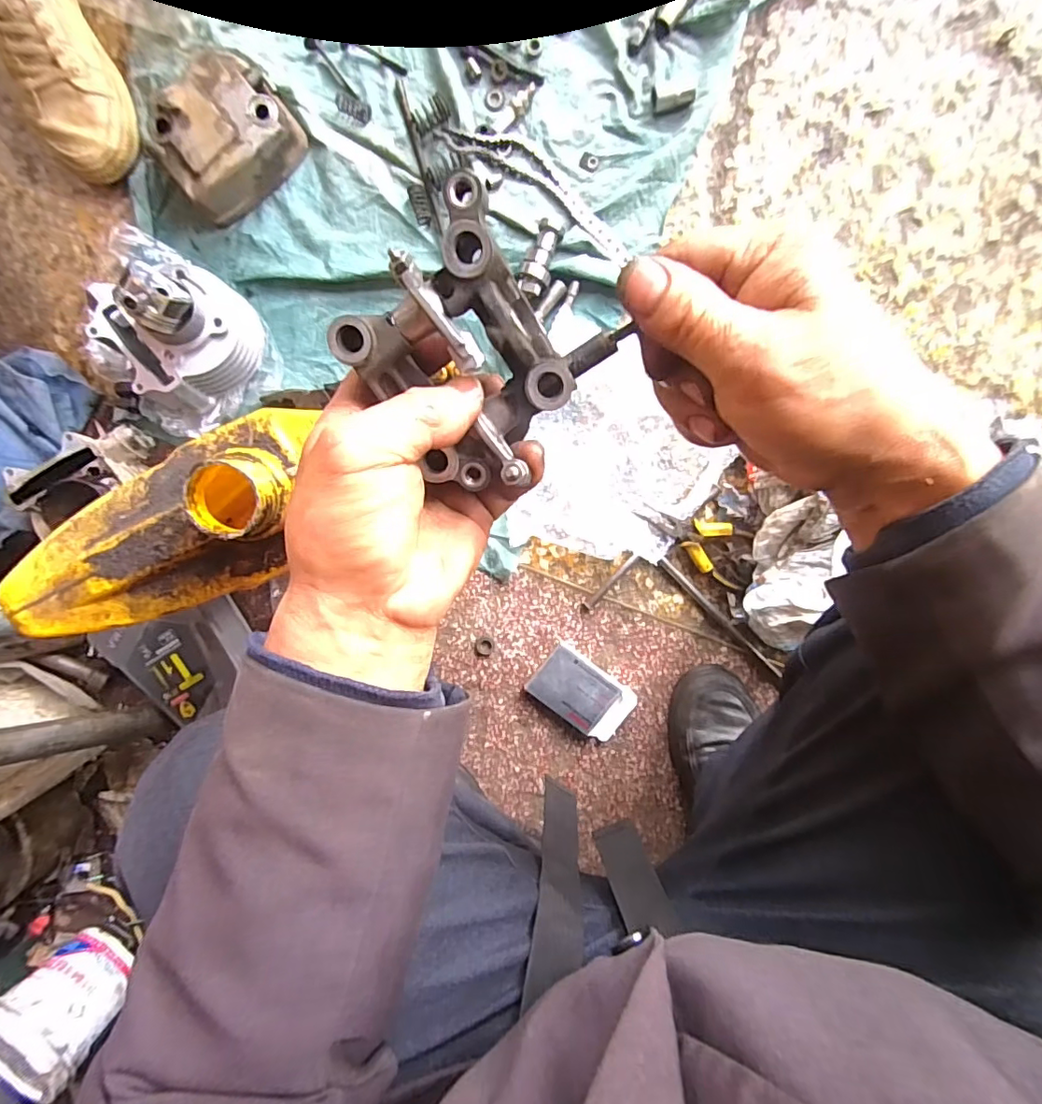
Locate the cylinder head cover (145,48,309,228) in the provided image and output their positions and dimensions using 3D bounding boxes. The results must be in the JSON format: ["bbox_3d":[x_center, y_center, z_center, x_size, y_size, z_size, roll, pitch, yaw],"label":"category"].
[{"bbox_3d":[-0.289,-0.404,0.517,0.132,0.047,0.102,-37,95,7],"label":"cylinder head cover"}]

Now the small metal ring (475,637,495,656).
[{"bbox_3d":[-0.040,0.107,0.598,0.020,0.004,0.022,0,98,3],"label":"small metal ring"}]

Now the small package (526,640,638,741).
[{"bbox_3d":[0.069,0.160,0.592,0.111,0.020,0.072,37,98,-2],"label":"small package"}]

